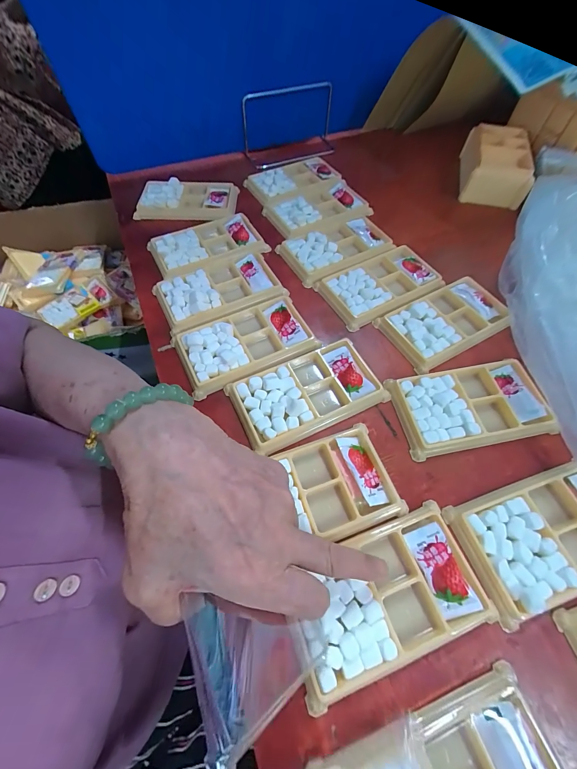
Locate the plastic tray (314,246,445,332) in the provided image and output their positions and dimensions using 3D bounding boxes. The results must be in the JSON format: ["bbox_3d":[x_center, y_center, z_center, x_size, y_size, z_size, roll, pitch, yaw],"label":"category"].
[{"bbox_3d":[0.104,-0.118,0.363,0.129,0.017,0.083,-28,65,-16],"label":"plastic tray"}]

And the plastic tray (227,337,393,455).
[{"bbox_3d":[0.016,0.008,0.291,0.131,0.018,0.074,-23,63,-13],"label":"plastic tray"}]

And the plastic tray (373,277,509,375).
[{"bbox_3d":[0.170,-0.069,0.337,0.129,0.016,0.075,-26,64,-15],"label":"plastic tray"}]

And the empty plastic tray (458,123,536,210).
[{"bbox_3d":[0.311,-0.336,0.466,0.086,0.045,0.139,15,61,7],"label":"empty plastic tray"}]

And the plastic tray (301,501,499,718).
[{"bbox_3d":[0.065,0.144,0.212,0.127,0.015,0.077,-17,62,-10],"label":"plastic tray"}]

